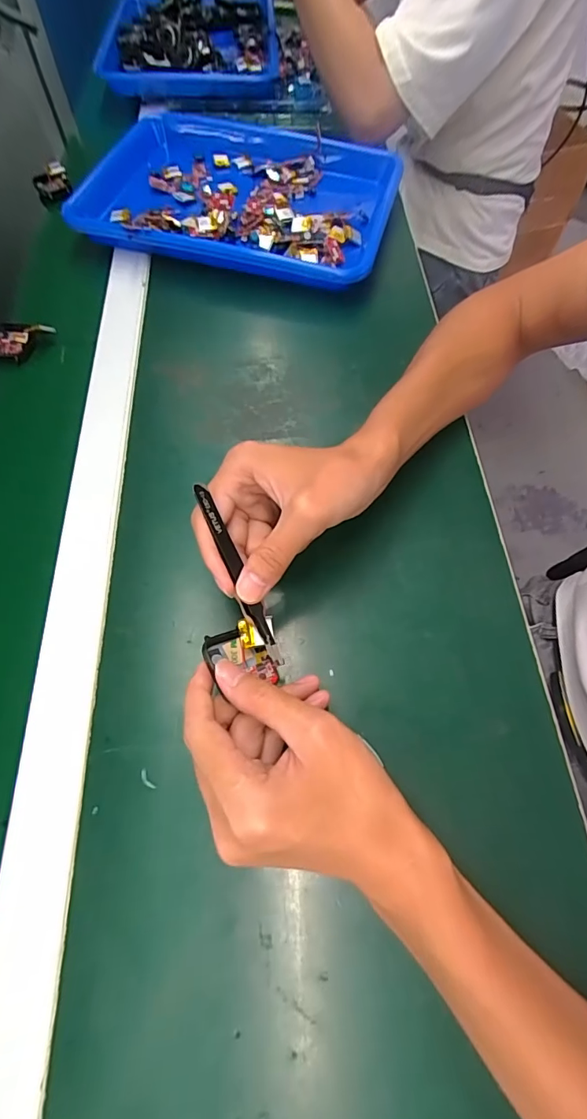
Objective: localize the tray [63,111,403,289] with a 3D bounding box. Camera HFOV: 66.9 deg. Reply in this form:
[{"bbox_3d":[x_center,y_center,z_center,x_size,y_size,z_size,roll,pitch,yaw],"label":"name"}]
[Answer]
[{"bbox_3d":[-0.058,-0.435,0.528,0.347,0.040,0.296,14,65,6],"label":"tray"}]

